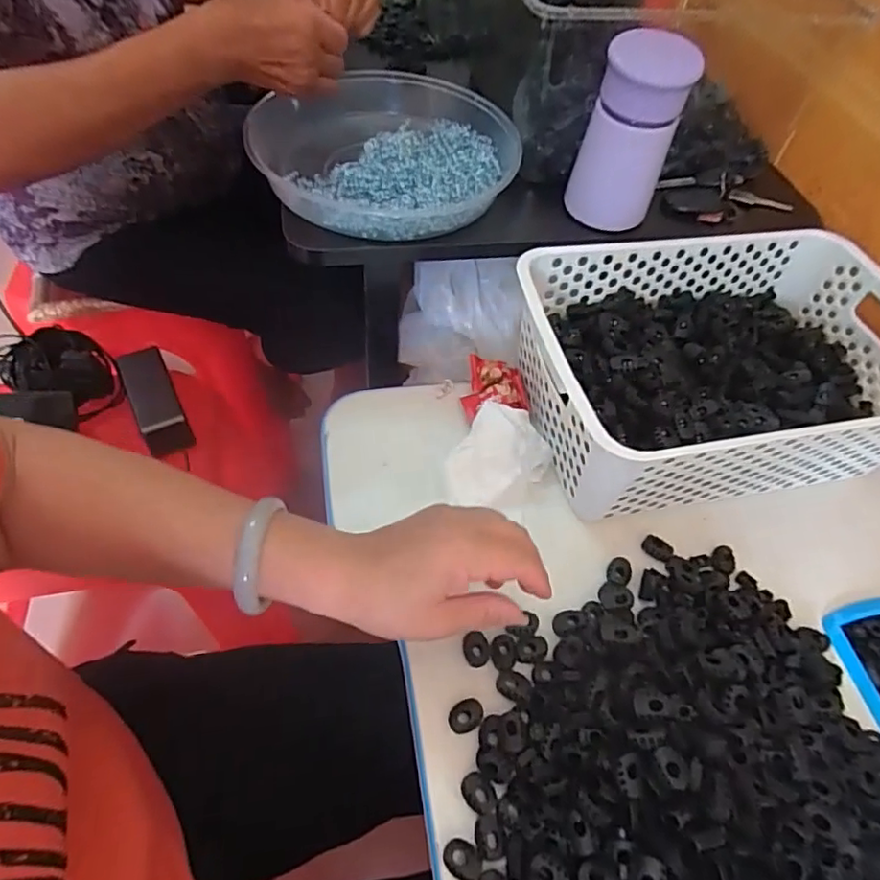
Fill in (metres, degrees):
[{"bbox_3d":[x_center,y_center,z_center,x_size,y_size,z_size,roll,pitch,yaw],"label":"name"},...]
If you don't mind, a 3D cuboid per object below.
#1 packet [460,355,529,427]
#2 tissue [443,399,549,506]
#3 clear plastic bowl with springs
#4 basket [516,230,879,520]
[{"bbox_3d":[0.046,-0.048,0.513,0.056,0.022,0.057,-9,56,-6],"label":"packet"},{"bbox_3d":[0.041,0.008,0.465,0.083,0.030,0.064,-23,59,-16],"label":"tissue"},{"bbox_3d":[-0.048,-0.270,0.535,0.228,0.047,0.248,0,56,0],"label":"clear plastic bowl with springs"},{"bbox_3d":[0.227,-0.064,0.475,0.310,0.113,0.208,-9,56,-7],"label":"basket"}]

